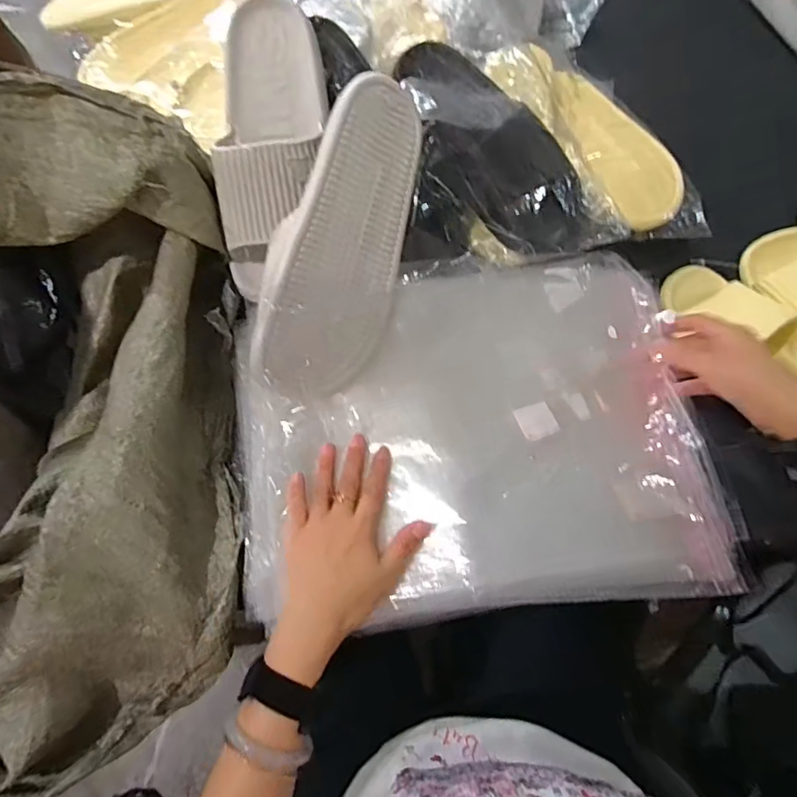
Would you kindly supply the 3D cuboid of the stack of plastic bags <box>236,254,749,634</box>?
[{"bbox_3d":[0.064,0.025,0.474,0.392,0.044,0.319,-8,68,-3],"label":"stack of plastic bags"}]

